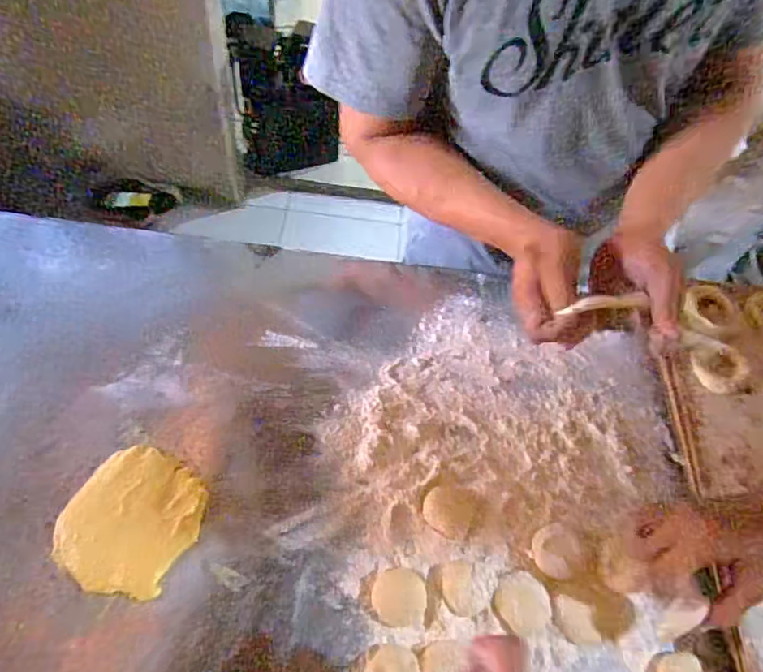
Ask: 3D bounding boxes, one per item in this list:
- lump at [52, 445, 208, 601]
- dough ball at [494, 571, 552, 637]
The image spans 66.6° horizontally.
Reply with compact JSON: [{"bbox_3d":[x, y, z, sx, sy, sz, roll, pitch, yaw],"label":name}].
[{"bbox_3d":[-0.214,0.159,0.498,0.103,0.024,0.113,4,53,-5],"label":"lump"},{"bbox_3d":[0.119,0.228,0.493,0.046,0.014,0.047,4,53,-5],"label":"dough ball"}]

